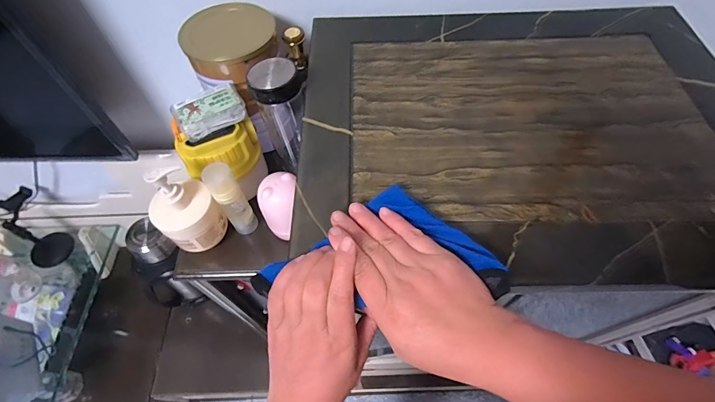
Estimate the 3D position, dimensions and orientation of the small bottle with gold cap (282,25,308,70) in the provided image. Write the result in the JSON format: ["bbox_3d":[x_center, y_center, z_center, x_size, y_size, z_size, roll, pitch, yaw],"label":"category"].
[{"bbox_3d":[-0.093,-0.230,0.531,0.028,0.054,0.026,-1,58,1],"label":"small bottle with gold cap"}]

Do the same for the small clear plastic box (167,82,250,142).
[{"bbox_3d":[-0.188,-0.117,0.458,0.087,0.030,0.046,-32,62,-17],"label":"small clear plastic box"}]

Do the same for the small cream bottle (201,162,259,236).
[{"bbox_3d":[-0.166,0.002,0.475,0.027,0.132,0.034,39,67,23],"label":"small cream bottle"}]

